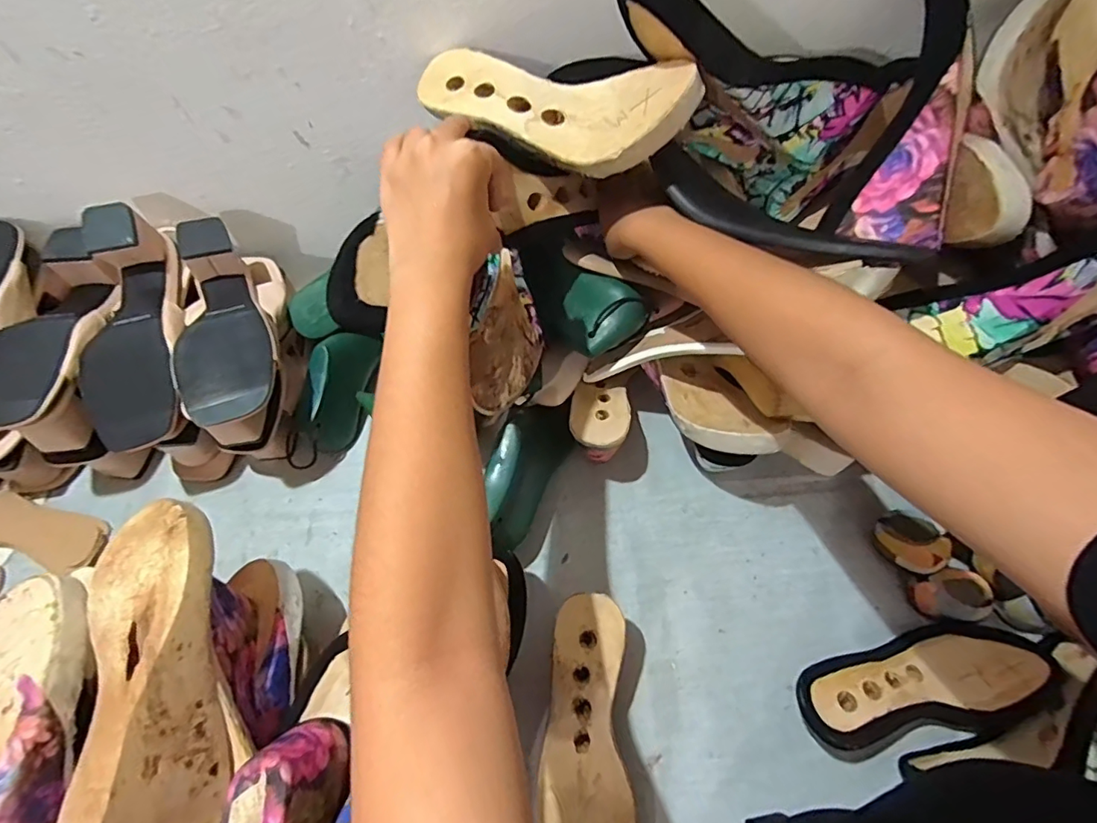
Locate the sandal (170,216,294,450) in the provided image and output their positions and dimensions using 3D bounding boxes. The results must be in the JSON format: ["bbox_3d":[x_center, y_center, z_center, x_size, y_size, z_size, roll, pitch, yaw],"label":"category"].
[{"bbox_3d":[-0.325,-0.084,0.544,0.090,0.094,0.230,-16,65,-4],"label":"sandal"}]

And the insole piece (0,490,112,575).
[{"bbox_3d":[-0.578,0.140,0.585,0.154,0.019,0.064,13,66,9],"label":"insole piece"}]

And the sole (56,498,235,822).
[{"bbox_3d":[-0.260,0.170,0.354,0.074,0.071,0.212,-18,66,-5],"label":"sole"}]

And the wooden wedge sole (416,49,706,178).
[{"bbox_3d":[0.001,-0.245,0.416,0.229,0.064,0.077,21,68,18],"label":"wooden wedge sole"}]

